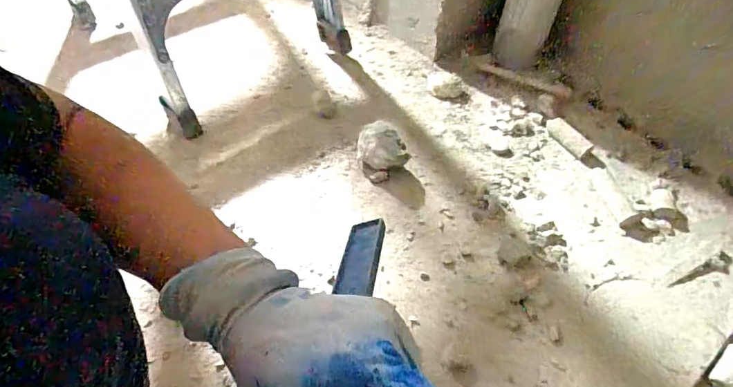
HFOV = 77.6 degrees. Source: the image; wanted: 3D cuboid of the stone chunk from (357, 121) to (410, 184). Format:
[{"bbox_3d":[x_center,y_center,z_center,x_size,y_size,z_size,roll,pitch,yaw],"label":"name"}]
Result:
[{"bbox_3d":[0.024,-0.076,0.814,0.072,0.075,0.087,-21,57,-17],"label":"stone chunk"}]

